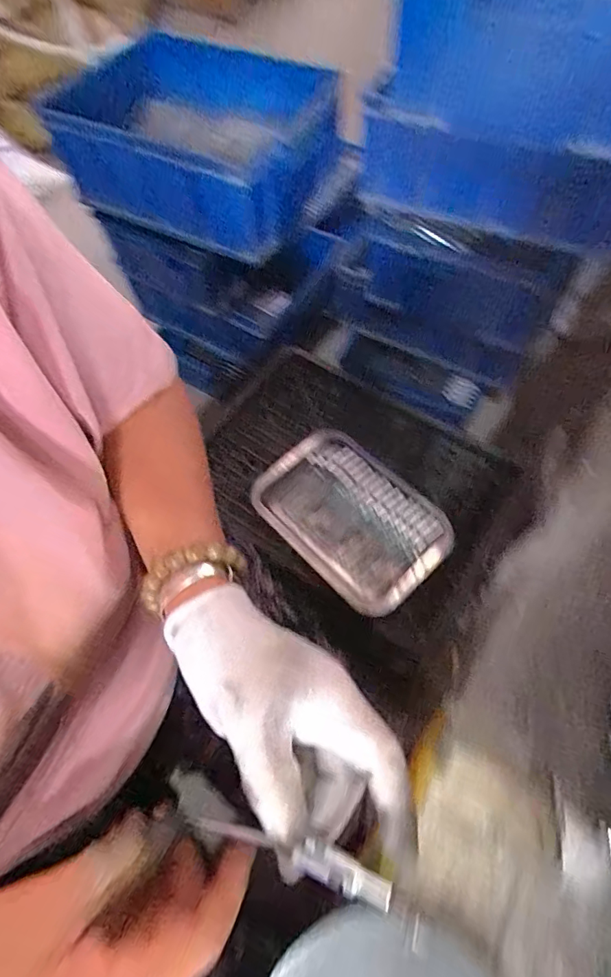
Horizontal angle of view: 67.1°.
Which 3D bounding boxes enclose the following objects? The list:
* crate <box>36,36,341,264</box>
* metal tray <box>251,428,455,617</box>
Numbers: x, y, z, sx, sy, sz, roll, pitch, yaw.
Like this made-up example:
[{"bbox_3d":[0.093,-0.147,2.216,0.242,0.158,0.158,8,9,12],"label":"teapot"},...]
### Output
[{"bbox_3d":[-0.196,-0.595,0.777,0.460,0.135,0.303,23,66,14],"label":"crate"},{"bbox_3d":[0.065,0.041,0.674,0.183,0.039,0.266,-41,70,-16],"label":"metal tray"}]

